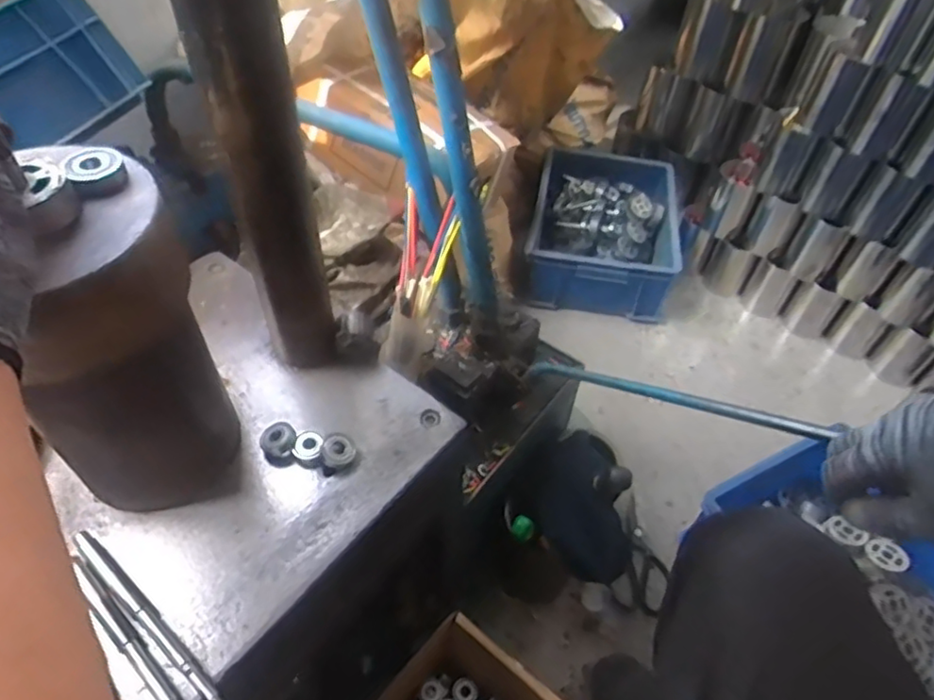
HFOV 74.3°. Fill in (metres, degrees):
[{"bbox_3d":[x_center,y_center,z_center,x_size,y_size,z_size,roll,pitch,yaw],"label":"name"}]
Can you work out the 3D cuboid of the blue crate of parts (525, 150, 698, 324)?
[{"bbox_3d":[0.310,-0.263,1.359,0.324,0.153,0.401,10,49,5],"label":"blue crate of parts"}]

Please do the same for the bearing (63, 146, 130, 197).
[{"bbox_3d":[-0.233,-0.113,0.389,0.033,0.017,0.033,-25,55,-23],"label":"bearing"}]

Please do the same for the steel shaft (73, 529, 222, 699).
[{"bbox_3d":[-0.236,0.197,0.454,0.186,0.014,0.015,34,55,24],"label":"steel shaft"}]

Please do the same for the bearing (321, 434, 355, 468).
[{"bbox_3d":[-0.114,0.090,0.546,0.027,0.016,0.029,2,49,-2],"label":"bearing"}]

